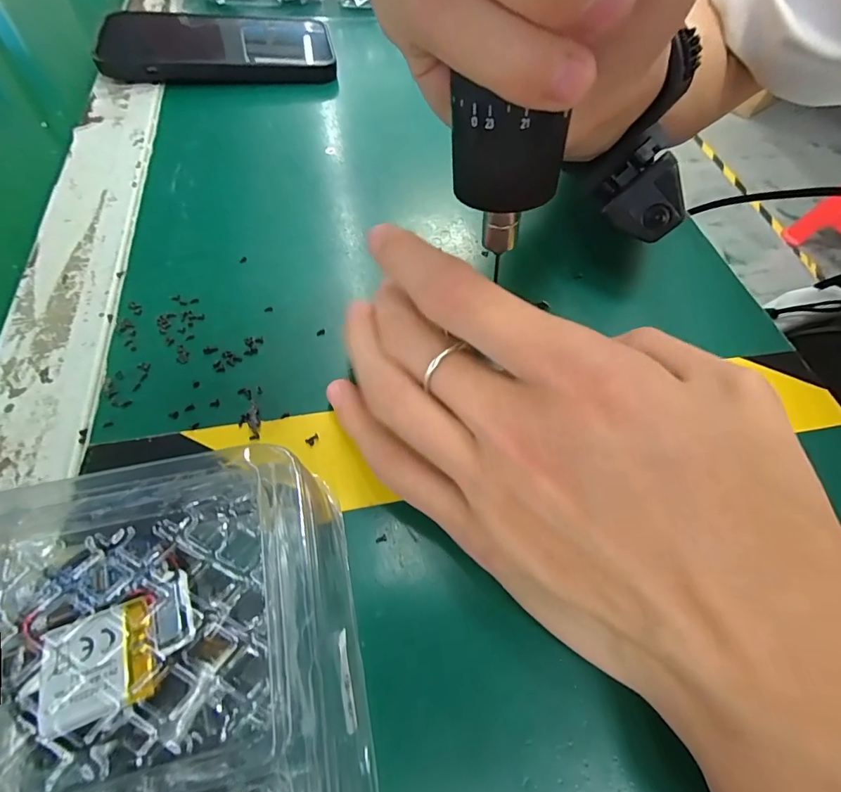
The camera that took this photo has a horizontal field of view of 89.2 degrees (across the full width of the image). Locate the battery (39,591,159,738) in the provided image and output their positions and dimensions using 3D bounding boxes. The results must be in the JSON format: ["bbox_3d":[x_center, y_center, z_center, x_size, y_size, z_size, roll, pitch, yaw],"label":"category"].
[{"bbox_3d":[-0.072,0.059,0.094,0.022,0.004,0.021,-18,62,-15],"label":"battery"}]

